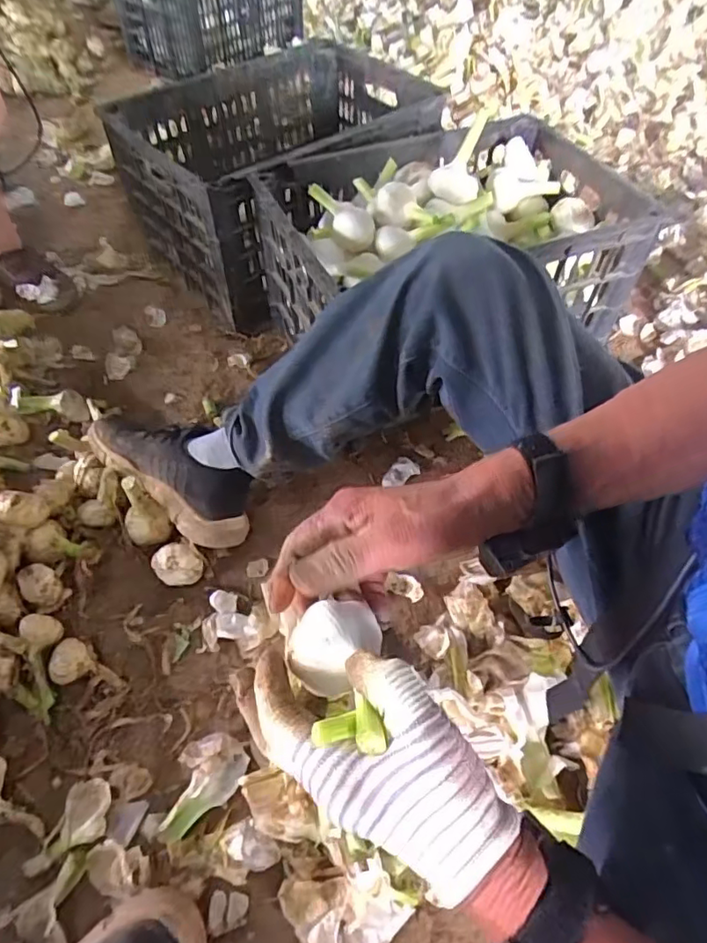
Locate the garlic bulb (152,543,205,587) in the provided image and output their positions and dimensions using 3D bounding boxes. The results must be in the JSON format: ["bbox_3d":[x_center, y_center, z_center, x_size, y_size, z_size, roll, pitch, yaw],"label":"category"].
[{"bbox_3d":[-0.214,0.117,0.681,0.052,0.047,0.045,-27,60,-18],"label":"garlic bulb"}]

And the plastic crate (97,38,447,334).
[{"bbox_3d":[-0.112,-0.547,1.003,0.540,0.260,0.405,-33,62,-21],"label":"plastic crate"}]

